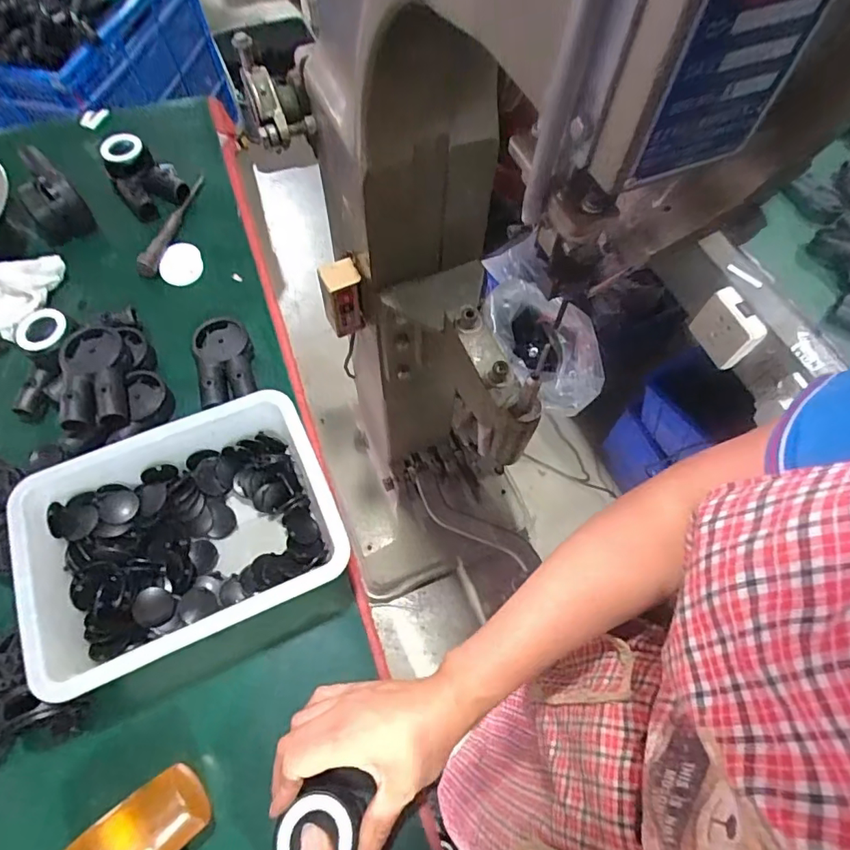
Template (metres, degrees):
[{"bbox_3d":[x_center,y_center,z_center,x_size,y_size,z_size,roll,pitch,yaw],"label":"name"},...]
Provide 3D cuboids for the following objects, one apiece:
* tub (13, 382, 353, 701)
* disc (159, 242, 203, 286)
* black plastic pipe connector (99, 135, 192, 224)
[{"bbox_3d":[-0.196,0.092,0.435,0.229,0.068,0.173,-23,65,-12],"label":"tub"},{"bbox_3d":[-0.278,-0.185,0.598,0.046,0.006,0.052,-13,76,-5],"label":"disc"},{"bbox_3d":[-0.338,-0.304,0.630,0.073,0.047,0.090,-30,66,-15],"label":"black plastic pipe connector"}]

